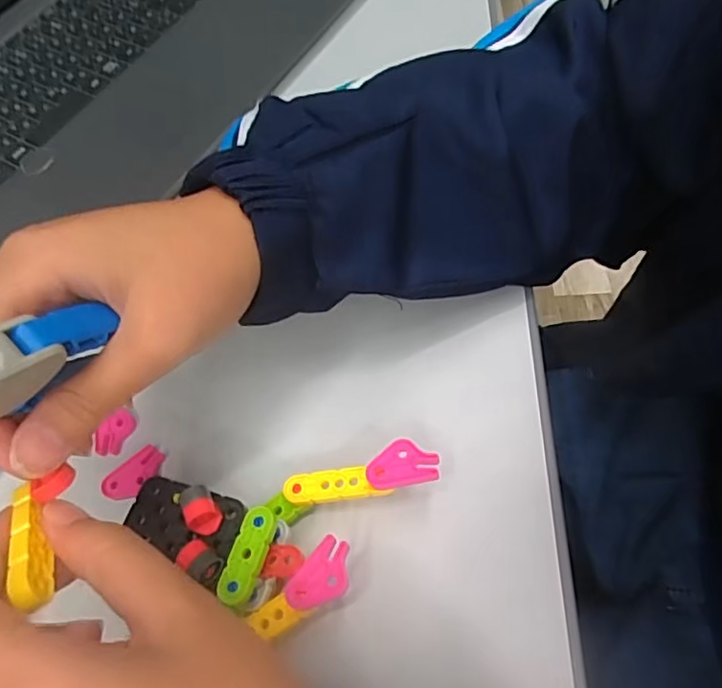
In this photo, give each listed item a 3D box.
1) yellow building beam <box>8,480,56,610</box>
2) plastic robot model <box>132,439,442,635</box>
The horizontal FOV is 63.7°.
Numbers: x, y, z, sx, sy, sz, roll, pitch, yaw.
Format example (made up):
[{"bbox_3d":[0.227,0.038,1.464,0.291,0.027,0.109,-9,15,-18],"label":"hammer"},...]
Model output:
[{"bbox_3d":[-0.101,0.061,0.178,0.007,0.012,0.046,-28,43,-12],"label":"yellow building beam"},{"bbox_3d":[-0.030,0.083,0.236,0.131,0.043,0.071,-10,61,1],"label":"plastic robot model"}]

